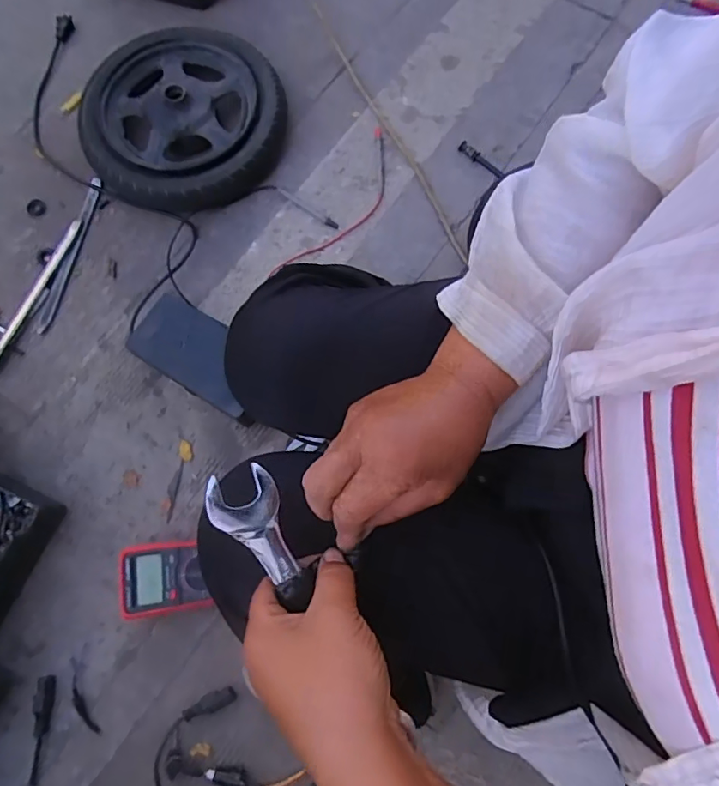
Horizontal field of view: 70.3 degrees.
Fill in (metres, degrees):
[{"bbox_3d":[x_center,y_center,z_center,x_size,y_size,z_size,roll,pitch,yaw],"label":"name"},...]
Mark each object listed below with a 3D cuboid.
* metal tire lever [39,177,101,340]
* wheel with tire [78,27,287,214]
[{"bbox_3d":[-0.479,-0.233,0.849,0.022,0.011,0.280,12,76,3],"label":"metal tire lever"},{"bbox_3d":[-0.298,-0.464,0.883,0.341,0.078,0.312,0,75,0],"label":"wheel with tire"}]

